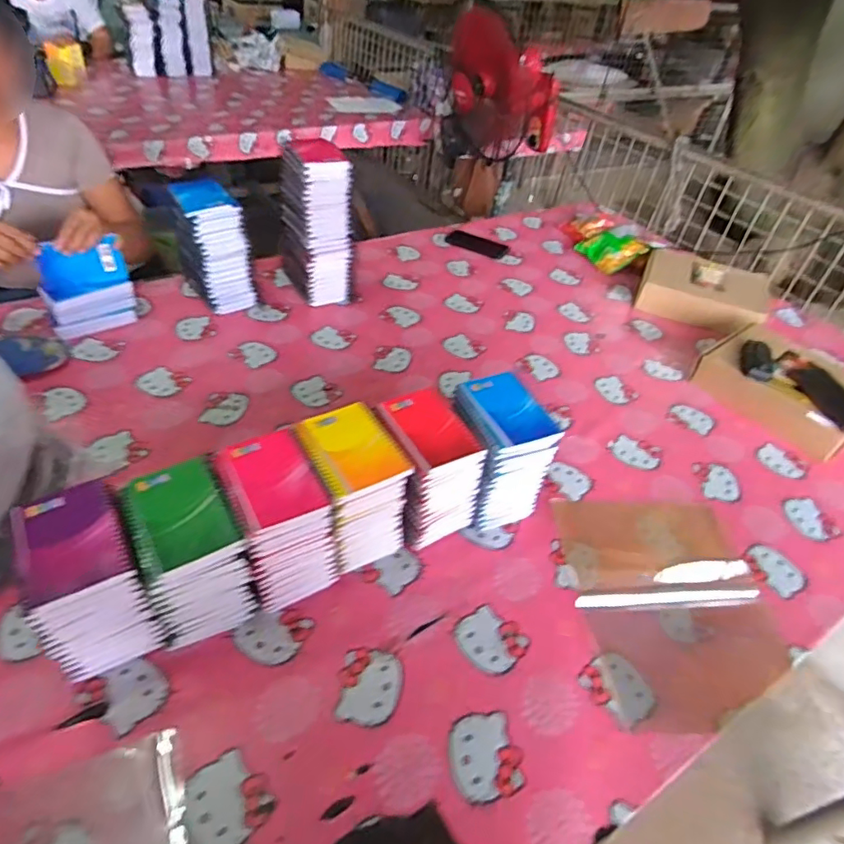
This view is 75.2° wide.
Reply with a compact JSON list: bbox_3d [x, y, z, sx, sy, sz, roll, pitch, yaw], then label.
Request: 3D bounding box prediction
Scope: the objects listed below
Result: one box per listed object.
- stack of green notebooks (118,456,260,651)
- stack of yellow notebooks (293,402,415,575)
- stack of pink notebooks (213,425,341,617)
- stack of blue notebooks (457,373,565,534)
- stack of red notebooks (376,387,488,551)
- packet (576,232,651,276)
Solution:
[{"bbox_3d":[-0.258,0.150,0.612,0.097,0.157,0.122,-21,50,-27],"label":"stack of green notebooks"},{"bbox_3d":[-0.094,0.087,0.702,0.097,0.165,0.133,-20,49,-26],"label":"stack of yellow notebooks"},{"bbox_3d":[-0.173,0.118,0.656,0.098,0.164,0.133,-19,49,-26],"label":"stack of pink notebooks"},{"bbox_3d":[0.098,0.045,0.765,0.099,0.175,0.128,-13,46,-21],"label":"stack of blue notebooks"},{"bbox_3d":[0.001,0.065,0.739,0.101,0.162,0.133,-18,48,-25],"label":"stack of red notebooks"},{"bbox_3d":[0.491,-0.451,1.422,0.123,0.026,0.148,-32,51,9],"label":"packet"}]

